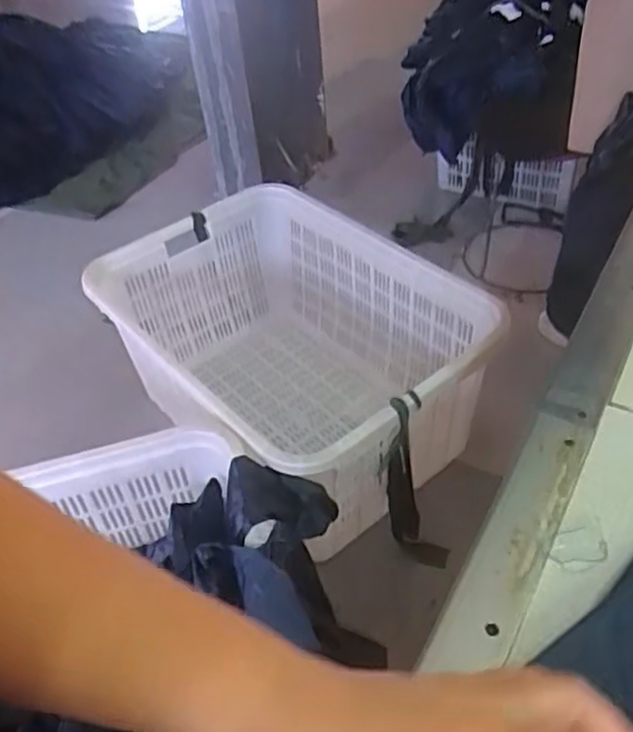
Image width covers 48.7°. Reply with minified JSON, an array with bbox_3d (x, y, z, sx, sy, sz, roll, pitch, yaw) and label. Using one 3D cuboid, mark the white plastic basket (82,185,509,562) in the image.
[{"bbox_3d":[-0.032,0.000,1.639,0.666,0.469,0.800,-35,50,-27],"label":"white plastic basket"}]

